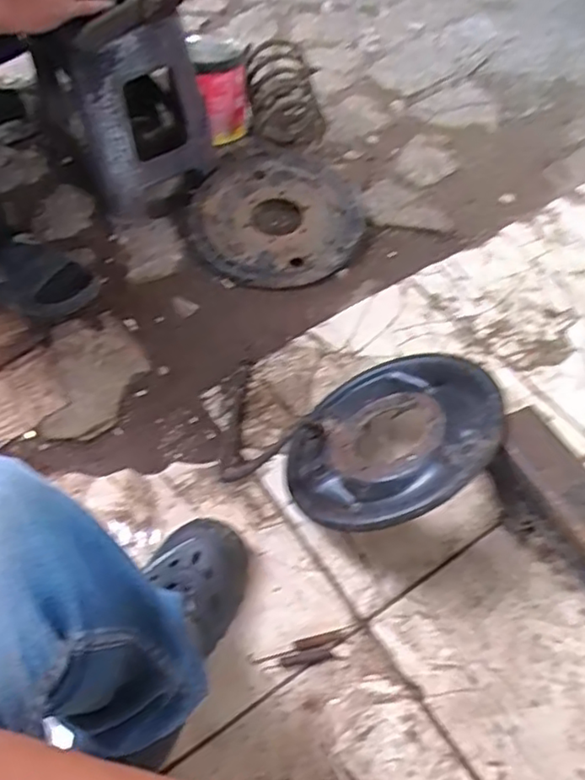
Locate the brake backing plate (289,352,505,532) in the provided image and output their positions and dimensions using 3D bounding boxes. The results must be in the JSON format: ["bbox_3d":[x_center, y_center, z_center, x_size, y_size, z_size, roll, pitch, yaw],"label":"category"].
[{"bbox_3d":[0.116,0.057,0.744,0.253,0.028,0.260,-24,34,17],"label":"brake backing plate"}]

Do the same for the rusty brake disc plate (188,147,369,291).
[{"bbox_3d":[-0.029,-0.310,1.118,0.305,0.048,0.321,-11,55,-3],"label":"rusty brake disc plate"}]

